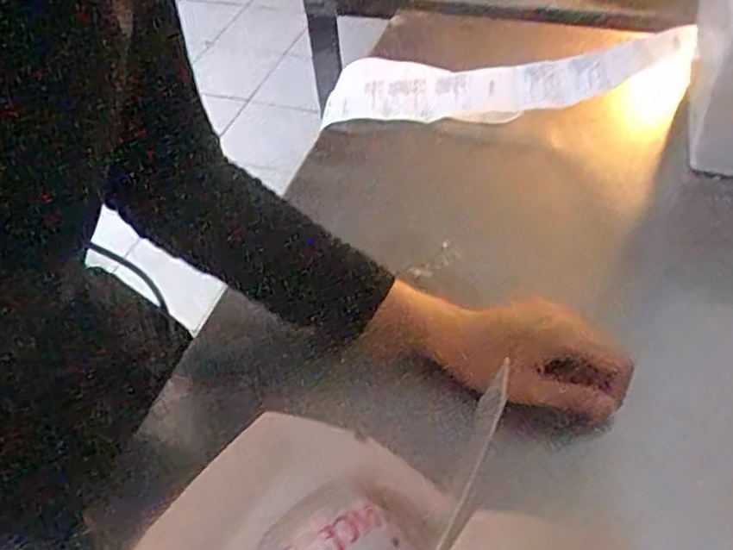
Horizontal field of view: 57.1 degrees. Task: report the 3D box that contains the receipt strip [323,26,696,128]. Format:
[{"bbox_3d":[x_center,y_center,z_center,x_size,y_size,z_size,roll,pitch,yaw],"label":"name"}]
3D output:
[{"bbox_3d":[0.137,-0.210,0.699,0.373,0.049,0.099,-5,48,-1],"label":"receipt strip"}]

